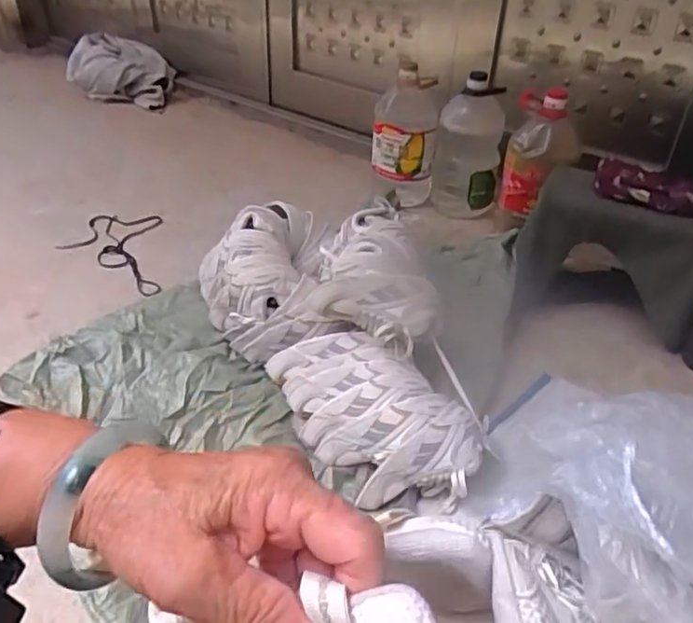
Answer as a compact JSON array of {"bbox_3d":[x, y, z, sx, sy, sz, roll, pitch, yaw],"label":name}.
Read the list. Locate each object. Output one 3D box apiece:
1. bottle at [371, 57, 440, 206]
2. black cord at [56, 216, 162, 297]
[{"bbox_3d":[0.146,-0.440,1.573,0.157,0.327,0.127,4,36,1],"label":"bottle"},{"bbox_3d":[-0.492,-0.156,1.456,0.381,0.019,0.234,24,41,27],"label":"black cord"}]

